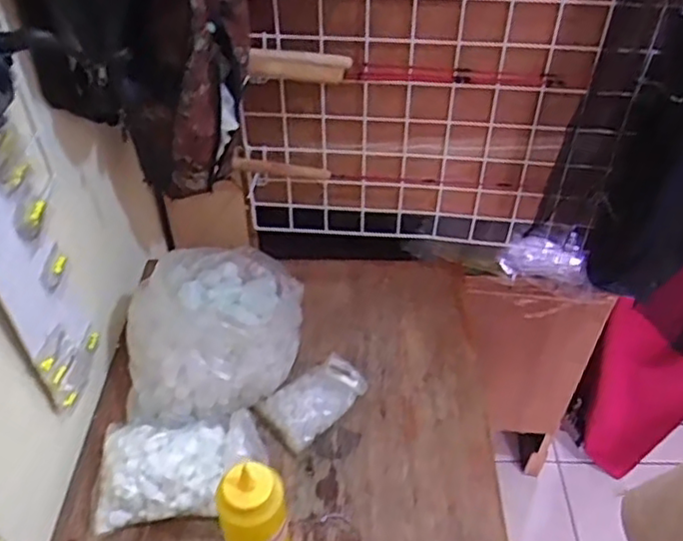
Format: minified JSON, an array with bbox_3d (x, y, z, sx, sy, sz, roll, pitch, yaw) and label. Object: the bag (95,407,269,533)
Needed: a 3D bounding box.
[{"bbox_3d":[-0.179,0.222,0.739,0.183,0.052,0.121,-3,44,-3],"label":"bag"}]

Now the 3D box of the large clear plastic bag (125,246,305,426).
[{"bbox_3d":[-0.162,0.069,0.834,0.235,0.113,0.203,-13,45,-13],"label":"large clear plastic bag"}]

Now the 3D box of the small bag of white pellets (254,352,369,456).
[{"bbox_3d":[-0.031,0.158,0.820,0.134,0.038,0.079,-32,52,-29],"label":"small bag of white pellets"}]

